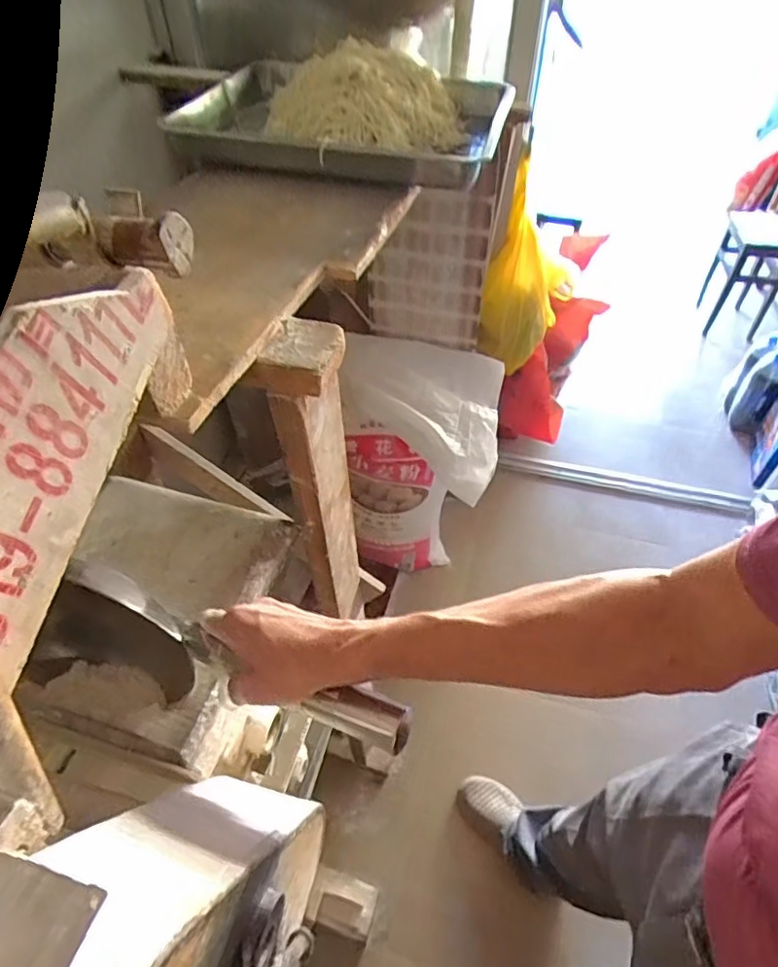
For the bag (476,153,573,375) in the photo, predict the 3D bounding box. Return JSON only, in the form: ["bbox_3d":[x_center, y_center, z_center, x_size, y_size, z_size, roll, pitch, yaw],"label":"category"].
[{"bbox_3d":[0.376,-0.540,1.516,0.203,0.462,0.305,18,53,10],"label":"bag"}]

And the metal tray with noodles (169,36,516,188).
[{"bbox_3d":[-0.069,-0.634,0.932,0.506,0.124,0.547,9,52,4],"label":"metal tray with noodles"}]

